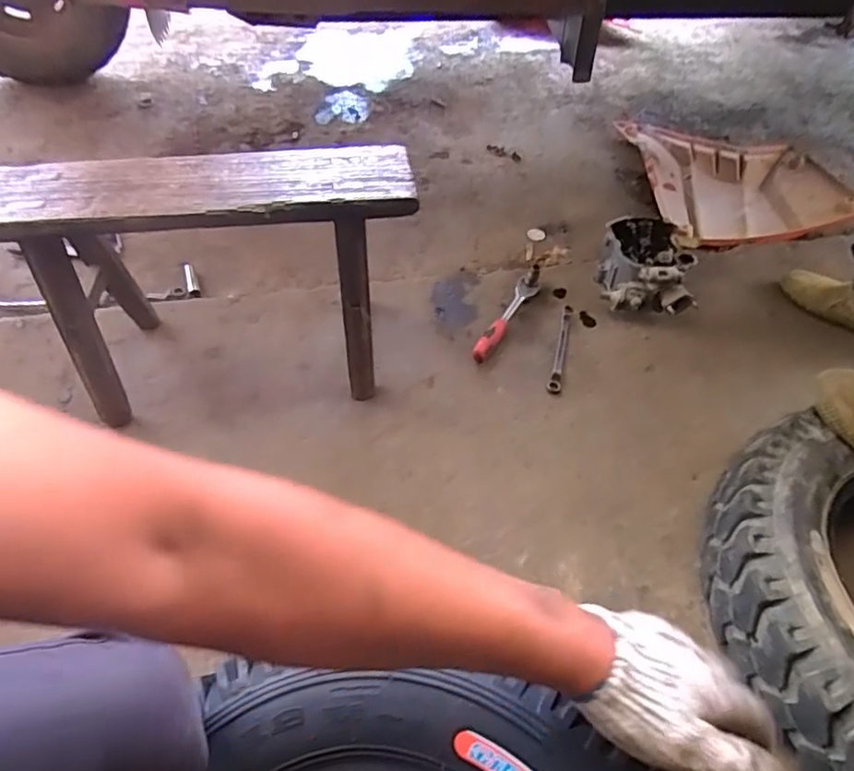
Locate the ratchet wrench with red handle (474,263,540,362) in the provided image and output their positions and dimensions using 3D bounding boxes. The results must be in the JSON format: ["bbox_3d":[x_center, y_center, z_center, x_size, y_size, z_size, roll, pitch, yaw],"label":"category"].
[{"bbox_3d":[0.142,-0.123,0.983,0.039,0.024,0.244,22,52,15],"label":"ratchet wrench with red handle"}]

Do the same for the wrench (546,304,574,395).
[{"bbox_3d":[0.220,-0.065,0.947,0.019,0.005,0.206,13,50,8],"label":"wrench"}]

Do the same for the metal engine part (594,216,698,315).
[{"bbox_3d":[0.391,-0.212,1.029,0.153,0.083,0.195,11,52,6],"label":"metal engine part"}]

